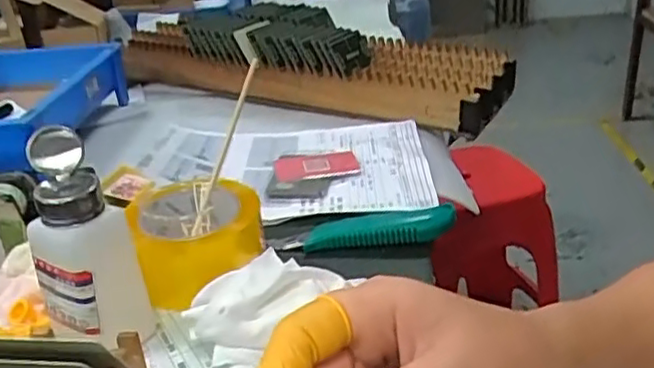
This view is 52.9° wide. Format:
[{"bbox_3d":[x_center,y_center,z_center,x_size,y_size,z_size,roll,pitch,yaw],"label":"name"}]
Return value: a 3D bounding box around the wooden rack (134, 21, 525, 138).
[{"bbox_3d":[-0.011,-0.158,0.860,0.492,0.077,0.177,8,40,11],"label":"wooden rack"}]

